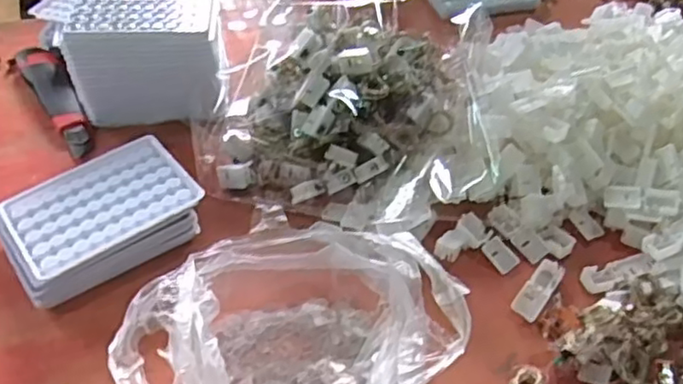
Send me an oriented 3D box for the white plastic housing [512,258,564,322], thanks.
[{"bbox_3d":[0.147,0.072,0.492,0.019,0.006,0.057,29,50,24],"label":"white plastic housing"}]

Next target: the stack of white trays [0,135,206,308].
[{"bbox_3d":[-0.186,0.018,0.511,0.138,0.037,0.098,-28,52,-27],"label":"stack of white trays"}]

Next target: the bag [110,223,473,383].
[{"bbox_3d":[-0.035,0.095,0.430,0.202,0.060,0.162,-24,50,-24],"label":"bag"}]

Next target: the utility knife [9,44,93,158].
[{"bbox_3d":[-0.280,-0.090,0.640,0.047,0.020,0.166,-20,49,-21],"label":"utility knife"}]

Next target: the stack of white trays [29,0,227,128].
[{"bbox_3d":[-0.176,-0.127,0.616,0.139,0.092,0.114,-1,45,-4],"label":"stack of white trays"}]

